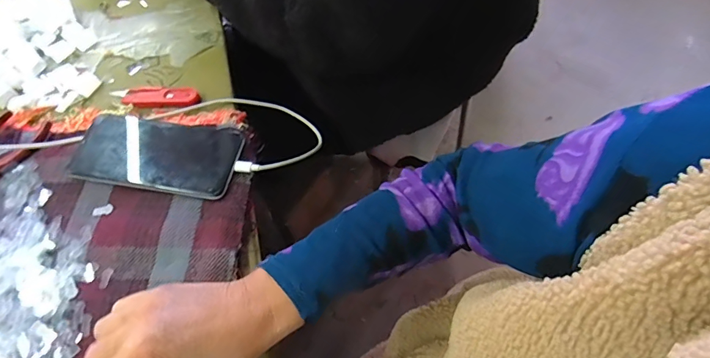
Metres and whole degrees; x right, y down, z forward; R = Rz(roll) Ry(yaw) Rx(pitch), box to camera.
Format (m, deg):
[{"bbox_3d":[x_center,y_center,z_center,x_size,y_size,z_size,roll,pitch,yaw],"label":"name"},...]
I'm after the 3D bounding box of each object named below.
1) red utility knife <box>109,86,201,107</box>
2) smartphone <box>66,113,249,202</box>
[{"bbox_3d":[-0.221,-0.090,0.476,0.099,0.009,0.028,0,59,4],"label":"red utility knife"},{"bbox_3d":[-0.193,-0.027,0.418,0.160,0.010,0.077,9,64,9],"label":"smartphone"}]

